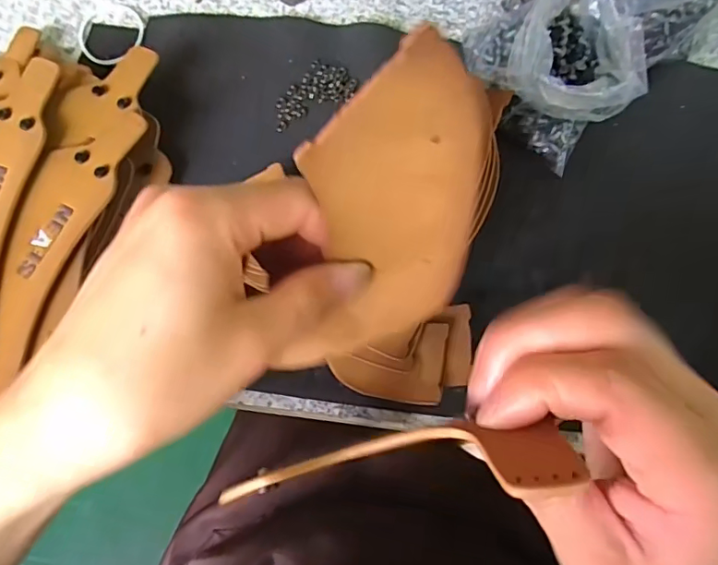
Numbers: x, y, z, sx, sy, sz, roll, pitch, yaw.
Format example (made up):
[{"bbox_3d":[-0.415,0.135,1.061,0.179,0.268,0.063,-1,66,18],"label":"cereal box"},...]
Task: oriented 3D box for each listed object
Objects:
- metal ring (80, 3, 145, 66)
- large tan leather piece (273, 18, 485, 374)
[{"bbox_3d":[-0.163,-0.164,0.340,0.042,0.005,0.047,-24,75,-5],"label":"metal ring"},{"bbox_3d":[0.011,-0.017,0.172,0.062,0.123,0.008,-3,44,-18],"label":"large tan leather piece"}]

